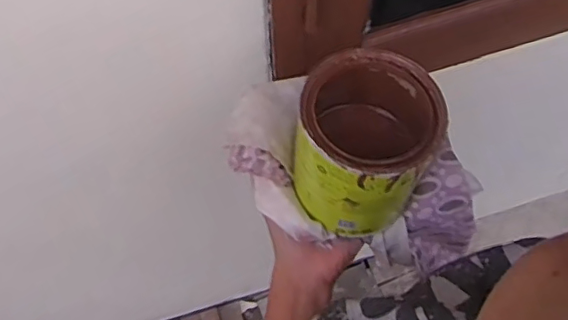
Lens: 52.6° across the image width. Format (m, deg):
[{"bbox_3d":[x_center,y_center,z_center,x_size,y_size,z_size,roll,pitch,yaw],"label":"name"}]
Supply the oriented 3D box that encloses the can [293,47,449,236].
[{"bbox_3d":[0.063,-0.011,0.455,0.103,0.109,0.108,1,65,-1],"label":"can"}]

